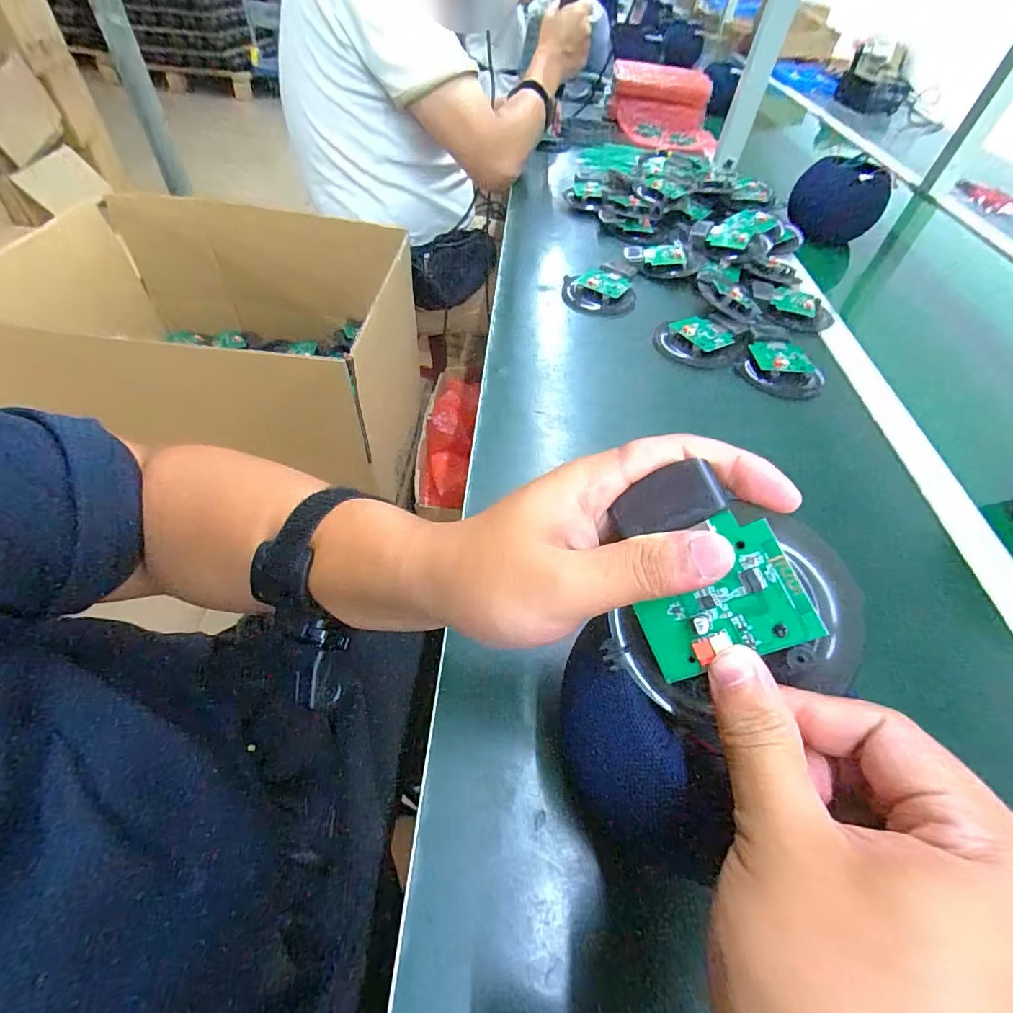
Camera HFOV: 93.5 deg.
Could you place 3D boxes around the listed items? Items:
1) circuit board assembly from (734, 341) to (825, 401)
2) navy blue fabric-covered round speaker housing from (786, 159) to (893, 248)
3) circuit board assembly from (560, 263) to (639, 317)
[{"bbox_3d":[0.299,-0.148,0.517,0.083,0.019,0.070,40,58,23],"label":"circuit board assembly"},{"bbox_3d":[0.511,-0.470,0.742,0.131,0.100,0.054,31,55,18],"label":"navy blue fabric-covered round speaker housing"},{"bbox_3d":[0.121,-0.285,0.615,0.092,0.020,0.107,10,52,3],"label":"circuit board assembly"}]

